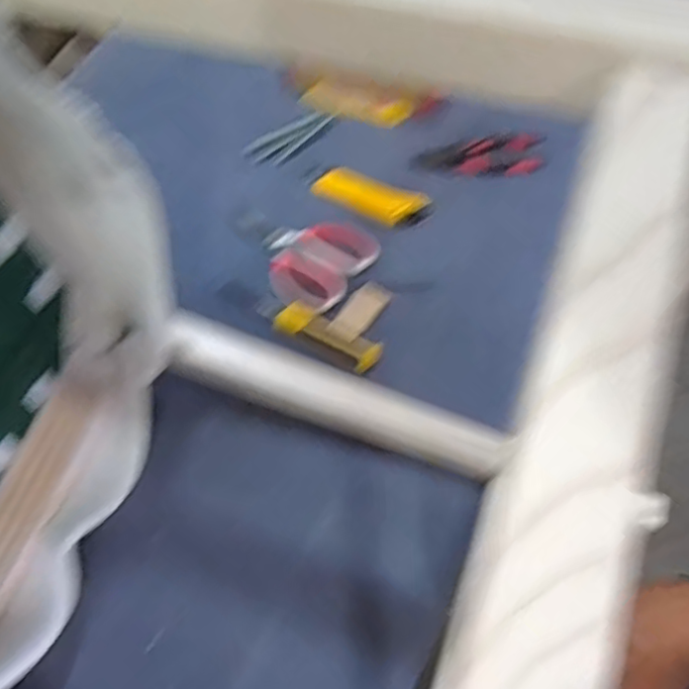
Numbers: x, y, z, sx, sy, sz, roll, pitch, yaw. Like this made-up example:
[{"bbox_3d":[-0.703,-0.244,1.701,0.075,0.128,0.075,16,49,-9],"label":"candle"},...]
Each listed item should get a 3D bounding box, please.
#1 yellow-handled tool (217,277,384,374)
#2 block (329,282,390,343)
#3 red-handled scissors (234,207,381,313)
[{"bbox_3d":[-0.052,-0.028,0.718,0.205,0.028,0.041,32,69,18],"label":"yellow-handled tool"},{"bbox_3d":[0.018,-0.037,0.723,0.035,0.011,0.084,28,53,16],"label":"block"},{"bbox_3d":[-0.055,-0.115,0.766,0.164,0.011,0.124,34,70,19],"label":"red-handled scissors"}]

